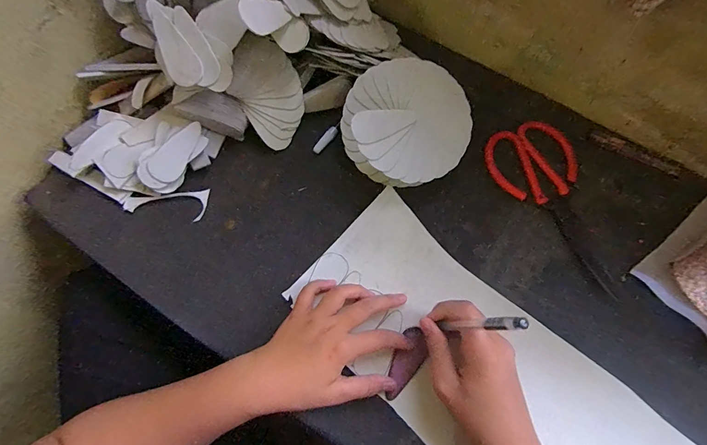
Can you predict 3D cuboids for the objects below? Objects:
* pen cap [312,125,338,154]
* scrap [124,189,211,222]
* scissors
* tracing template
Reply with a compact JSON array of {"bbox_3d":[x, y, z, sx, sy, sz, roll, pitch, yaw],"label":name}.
[{"bbox_3d":[-0.032,-0.096,0.415,0.011,0.006,0.038,37,75,10],"label":"pen cap"},{"bbox_3d":[-0.199,-0.015,0.381,0.087,0.005,0.034,-9,72,-4],"label":"scrap"},{"bbox_3d":[0.233,-0.024,0.397,0.095,0.008,0.204,-27,75,-10],"label":"scissors"},{"bbox_3d":[0.051,0.136,0.344,0.027,0.004,0.068,26,74,7],"label":"tracing template"}]

